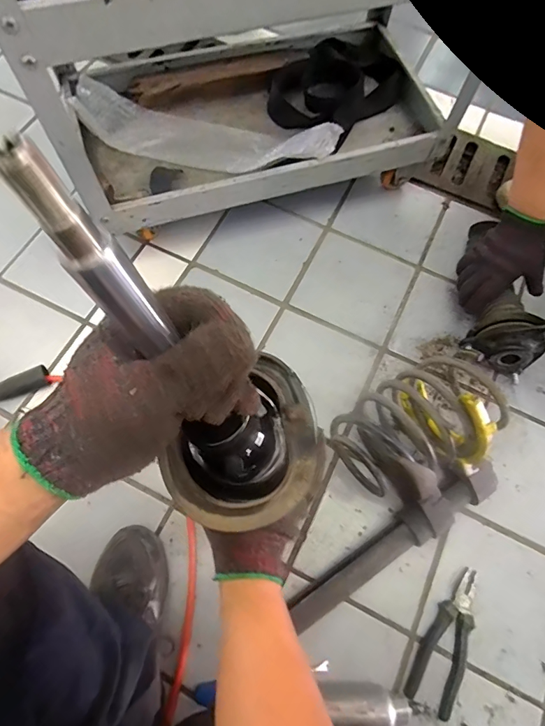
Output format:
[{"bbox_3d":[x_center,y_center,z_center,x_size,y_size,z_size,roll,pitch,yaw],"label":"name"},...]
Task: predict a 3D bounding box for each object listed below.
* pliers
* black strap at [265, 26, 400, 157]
[{"bbox_3d":[0.268,0.411,0.638,0.073,0.024,0.198,28,70,9],"label":"pliers"},{"bbox_3d":[0.157,-0.616,0.929,0.216,0.074,0.336,40,73,13],"label":"black strap"}]

